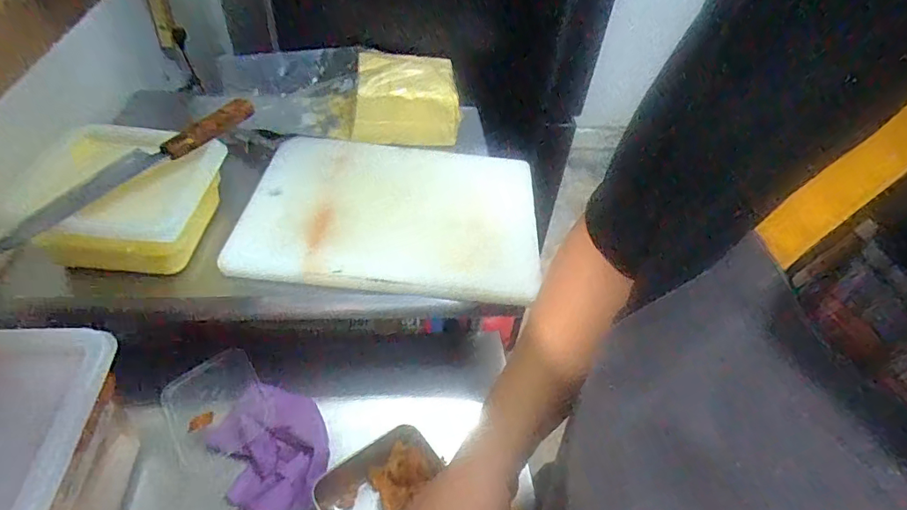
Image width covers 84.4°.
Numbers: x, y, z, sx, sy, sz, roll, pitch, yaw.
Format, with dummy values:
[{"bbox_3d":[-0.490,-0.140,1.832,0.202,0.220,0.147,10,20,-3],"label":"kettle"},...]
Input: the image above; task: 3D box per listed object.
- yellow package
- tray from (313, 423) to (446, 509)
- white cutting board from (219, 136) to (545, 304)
[{"bbox_3d":[-0.076,-0.267,0.842,0.170,0.087,0.147,4,46,-2],"label":"yellow package"},{"bbox_3d":[-0.081,0.258,0.559,0.135,0.045,0.105,-30,56,-30],"label":"tray"},{"bbox_3d":[-0.085,-0.069,0.718,0.403,0.020,0.299,5,49,-5],"label":"white cutting board"}]

